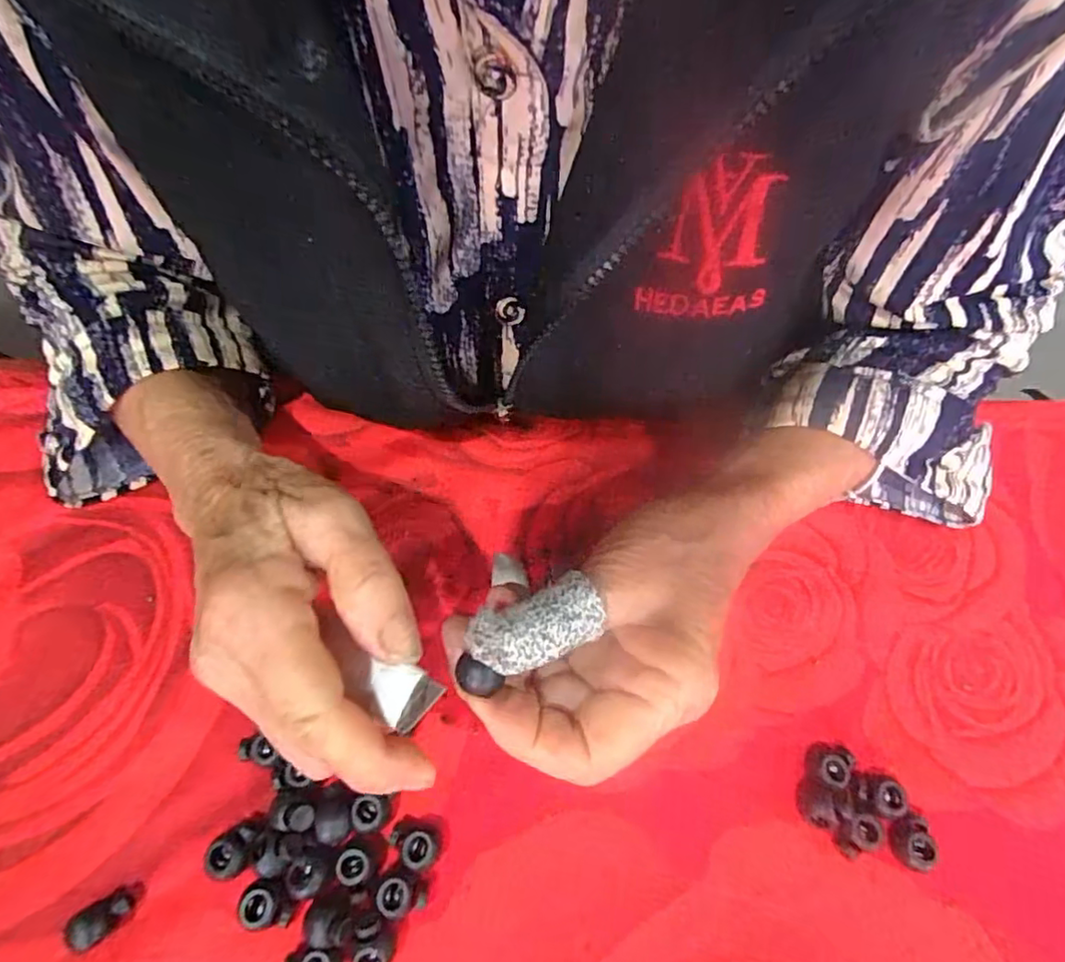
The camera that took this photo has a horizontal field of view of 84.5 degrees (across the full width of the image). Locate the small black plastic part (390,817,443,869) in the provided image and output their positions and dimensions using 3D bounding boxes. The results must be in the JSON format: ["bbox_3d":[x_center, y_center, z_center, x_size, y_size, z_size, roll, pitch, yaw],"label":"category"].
[{"bbox_3d":[-0.044,0.135,0.220,0.019,0.012,0.014,18,65,8],"label":"small black plastic part"}]

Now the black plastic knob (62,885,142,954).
[{"bbox_3d":[-0.151,0.154,0.207,0.019,0.012,0.013,-32,68,-15],"label":"black plastic knob"}]

